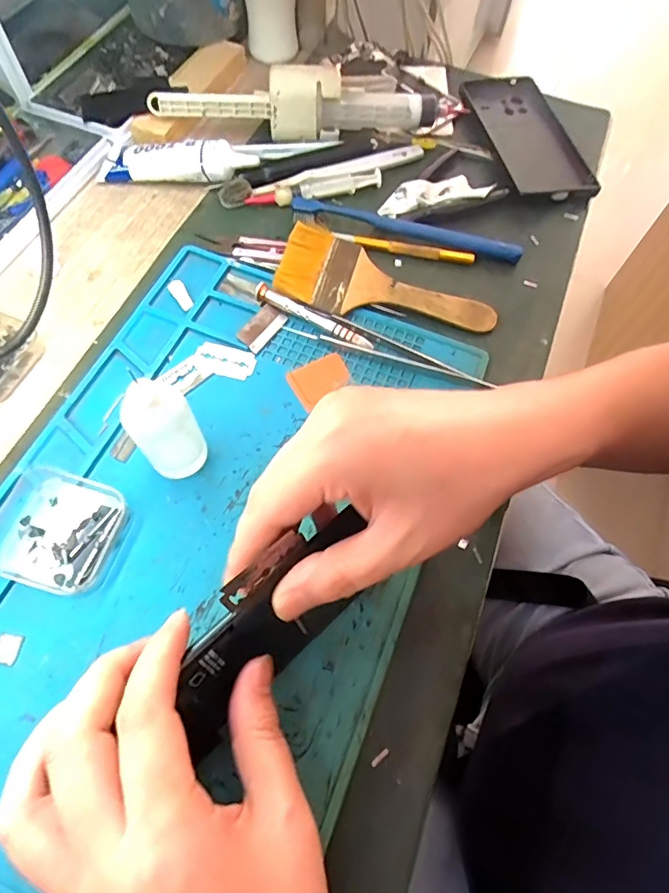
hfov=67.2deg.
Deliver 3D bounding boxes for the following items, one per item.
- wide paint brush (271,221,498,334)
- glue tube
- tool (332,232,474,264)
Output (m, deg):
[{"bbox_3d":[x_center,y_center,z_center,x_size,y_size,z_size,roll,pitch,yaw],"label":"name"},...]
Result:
[{"bbox_3d":[0.039,-0.121,0.373,0.161,0.019,0.061,12,64,3],"label":"wide paint brush"},{"bbox_3d":[-0.126,-0.236,0.419,0.123,0.027,0.027,8,64,1],"label":"glue tube"},{"bbox_3d":[0.056,-0.159,0.404,0.111,0.008,0.011,8,64,1],"label":"tool"}]

